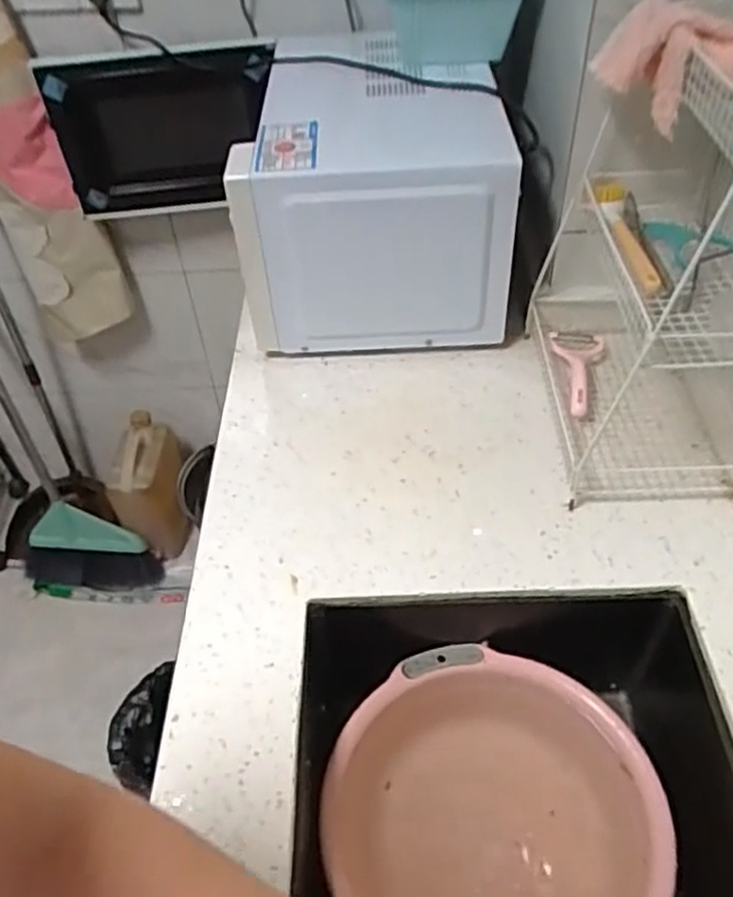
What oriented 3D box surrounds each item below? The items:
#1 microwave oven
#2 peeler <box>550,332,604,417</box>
[{"bbox_3d":[0.010,-0.349,1.010,0.326,0.283,0.399,-2,46,2],"label":"microwave oven"},{"bbox_3d":[0.254,-0.095,0.893,0.063,0.028,0.152,8,48,11],"label":"peeler"}]

